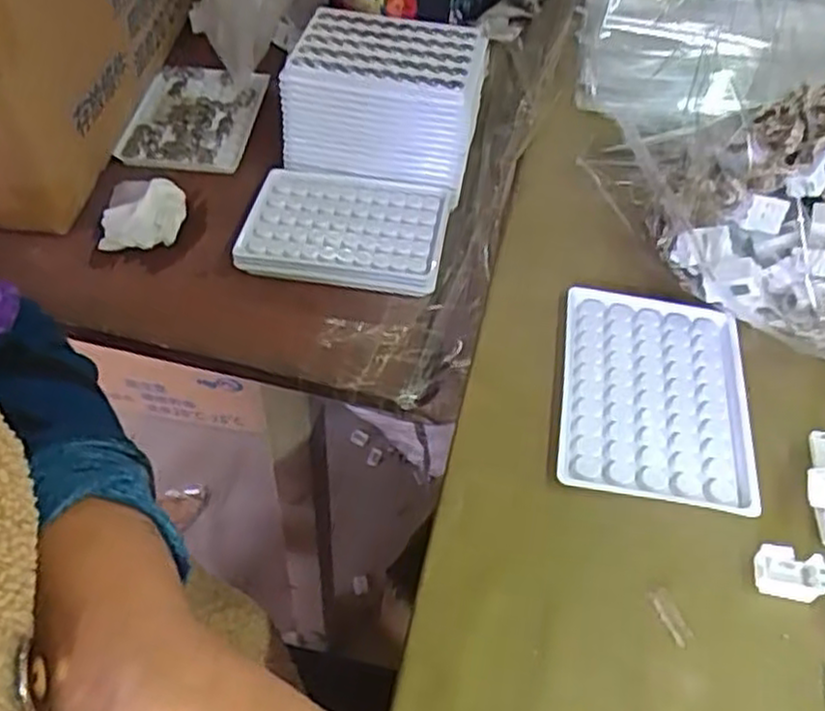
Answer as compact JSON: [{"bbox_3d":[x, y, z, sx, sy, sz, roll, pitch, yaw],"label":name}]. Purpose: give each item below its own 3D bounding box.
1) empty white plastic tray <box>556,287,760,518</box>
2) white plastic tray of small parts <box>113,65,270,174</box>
[{"bbox_3d":[0.125,0.018,0.390,0.092,0.014,0.123,9,51,4],"label":"empty white plastic tray"},{"bbox_3d":[-0.171,-0.187,0.585,0.091,0.013,0.124,5,51,0],"label":"white plastic tray of small parts"}]

